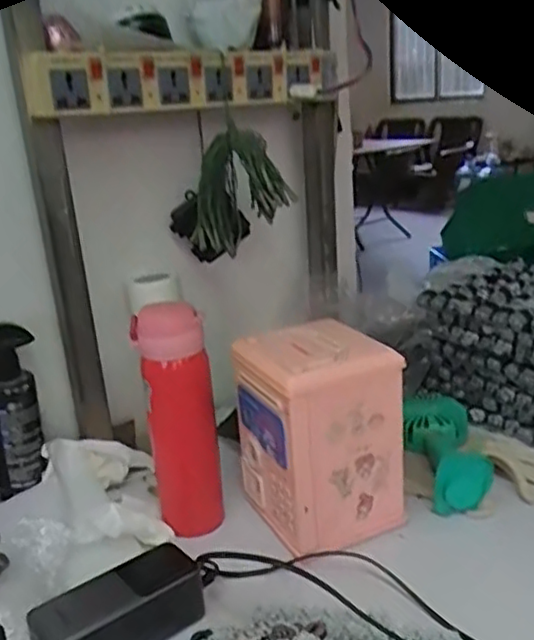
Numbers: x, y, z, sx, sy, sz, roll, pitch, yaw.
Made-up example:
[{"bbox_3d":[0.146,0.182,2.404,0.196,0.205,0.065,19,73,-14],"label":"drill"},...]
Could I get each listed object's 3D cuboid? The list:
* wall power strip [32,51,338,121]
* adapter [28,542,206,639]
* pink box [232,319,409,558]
[{"bbox_3d":[-0.073,-0.264,0.743,0.371,0.060,0.031,-13,20,-29],"label":"wall power strip"},{"bbox_3d":[-0.118,0.230,0.539,0.131,0.044,0.056,-18,23,-34],"label":"adapter"},{"bbox_3d":[0.051,0.110,0.655,0.125,0.179,0.117,-12,20,-20],"label":"pink box"}]

